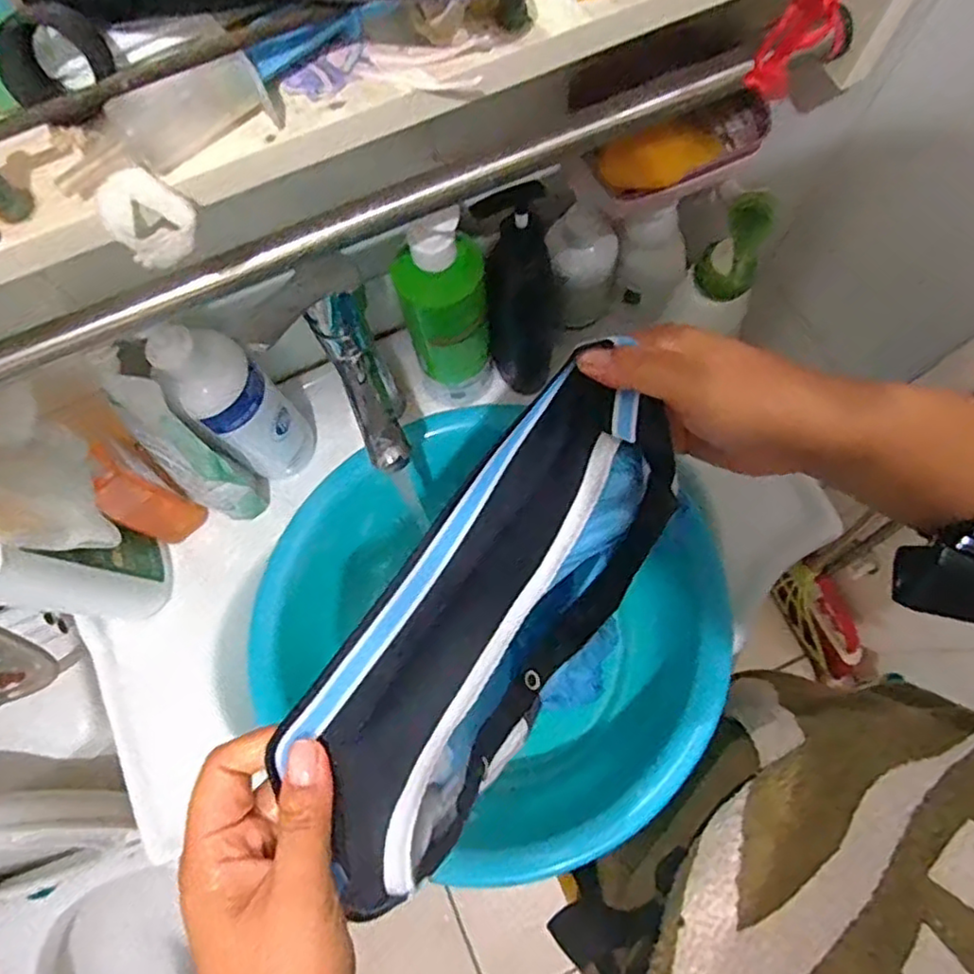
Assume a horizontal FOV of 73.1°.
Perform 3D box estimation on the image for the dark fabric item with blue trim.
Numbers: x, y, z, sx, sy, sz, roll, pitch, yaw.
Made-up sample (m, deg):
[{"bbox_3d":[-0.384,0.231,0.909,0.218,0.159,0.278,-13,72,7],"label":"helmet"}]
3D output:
[{"bbox_3d":[0.002,0.064,0.320,0.092,0.078,0.239,32,77,10],"label":"dark fabric item with blue trim"}]

